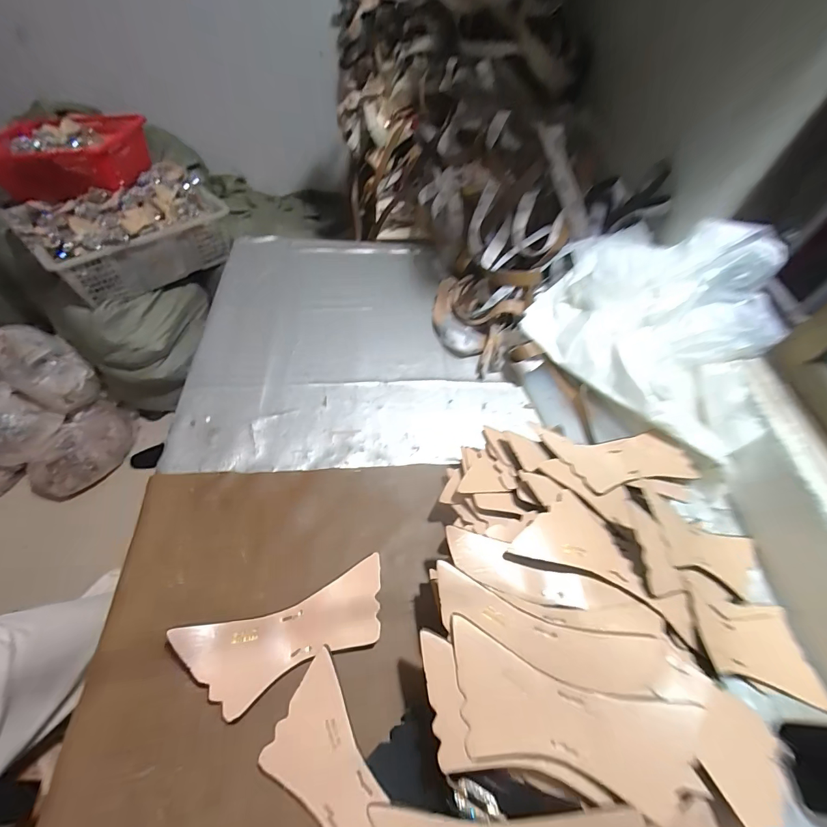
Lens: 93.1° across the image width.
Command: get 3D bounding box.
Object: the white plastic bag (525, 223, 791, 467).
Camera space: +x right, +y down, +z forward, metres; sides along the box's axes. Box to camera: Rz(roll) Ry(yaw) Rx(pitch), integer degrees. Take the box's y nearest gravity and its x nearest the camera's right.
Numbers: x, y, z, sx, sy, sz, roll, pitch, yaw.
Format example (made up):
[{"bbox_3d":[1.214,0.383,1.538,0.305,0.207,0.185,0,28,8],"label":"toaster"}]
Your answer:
[{"bbox_3d":[0.395,-0.152,0.597,0.347,0.136,0.306,39,62,18],"label":"white plastic bag"}]

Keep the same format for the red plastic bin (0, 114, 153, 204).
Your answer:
[{"bbox_3d":[-0.970,-0.729,1.106,0.357,0.123,0.259,2,58,-5],"label":"red plastic bin"}]

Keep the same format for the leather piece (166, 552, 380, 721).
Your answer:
[{"bbox_3d":[-0.131,0.237,0.420,0.213,0.020,0.087,-16,60,-15],"label":"leather piece"}]

